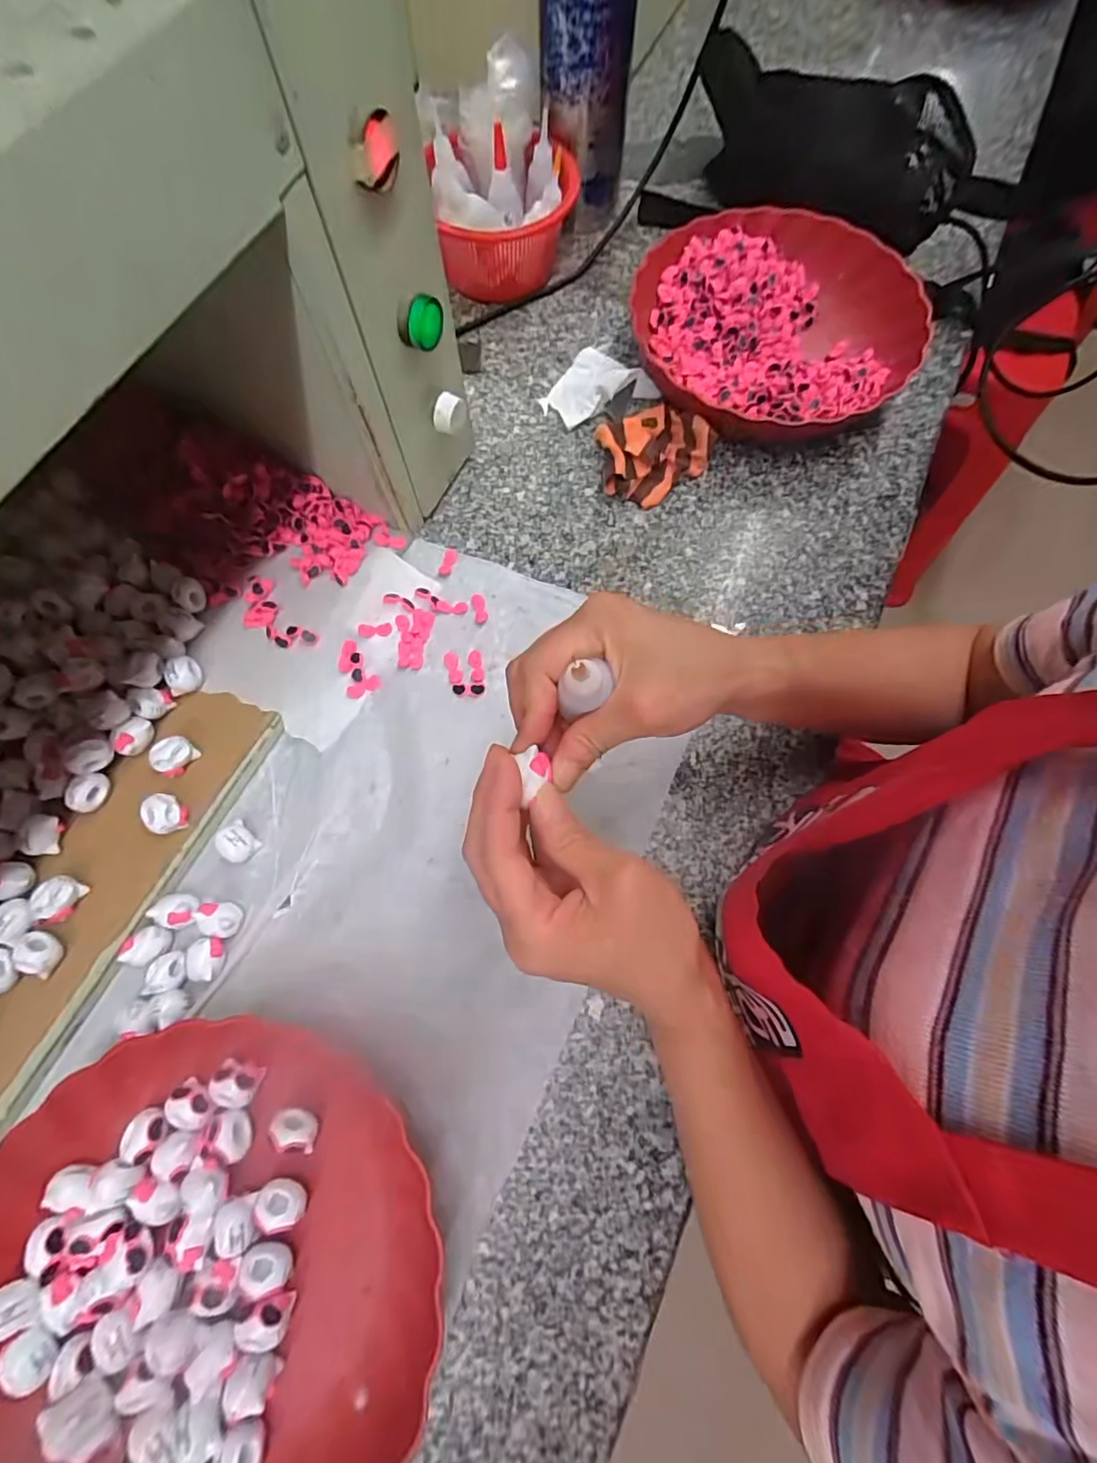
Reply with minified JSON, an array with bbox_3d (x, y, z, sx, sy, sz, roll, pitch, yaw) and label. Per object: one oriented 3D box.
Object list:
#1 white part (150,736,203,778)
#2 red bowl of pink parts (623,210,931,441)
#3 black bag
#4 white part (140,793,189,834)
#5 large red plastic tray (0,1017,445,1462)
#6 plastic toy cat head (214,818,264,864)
[{"bbox_3d":[-0.251,0.016,0.374,0.019,0.018,0.026,28,74,9],"label":"white part"},{"bbox_3d":[0.199,-0.349,0.493,0.232,0.049,0.244,0,72,0],"label":"red bowl of pink parts"},{"bbox_3d":[0.268,-0.535,0.527,0.314,0.081,0.150,19,73,6],"label":"black bag"},{"bbox_3d":[-0.248,0.054,0.364,0.020,0.024,0.023,14,72,5],"label":"white part"},{"bbox_3d":[-0.182,0.283,0.286,0.231,0.046,0.233,-11,72,-3],"label":"large red plastic tray"},{"bbox_3d":[-0.207,0.074,0.370,0.022,0.017,0.023,42,77,13],"label":"plastic toy cat head"}]

